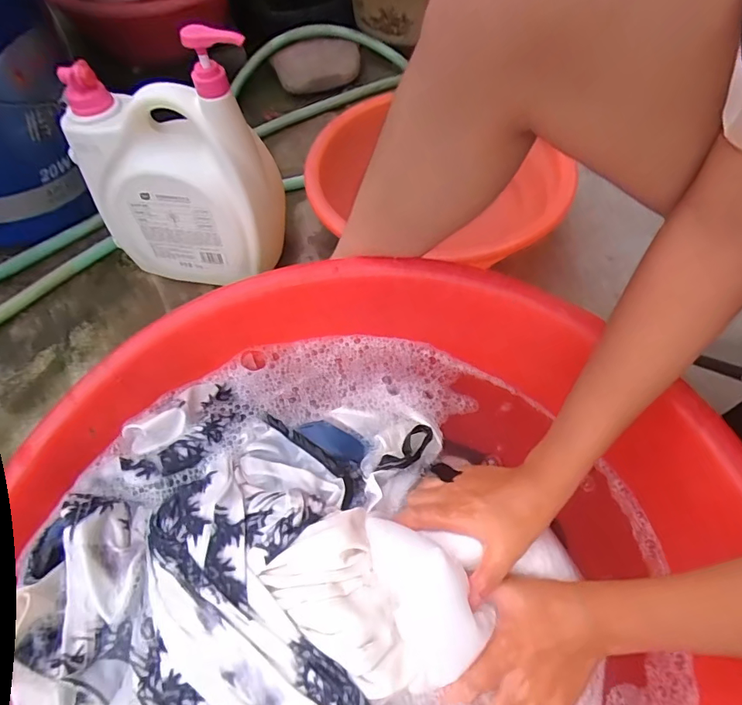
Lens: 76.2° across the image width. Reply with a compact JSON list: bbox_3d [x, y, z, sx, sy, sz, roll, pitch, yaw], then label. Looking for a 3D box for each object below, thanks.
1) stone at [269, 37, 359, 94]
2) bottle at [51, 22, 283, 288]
[{"bbox_3d":[-0.111,-0.587,0.978,0.170,0.048,0.107,-8,76,0],"label":"stone"},{"bbox_3d":[-0.253,-0.236,0.616,0.232,0.310,0.115,13,55,4],"label":"bottle"}]

